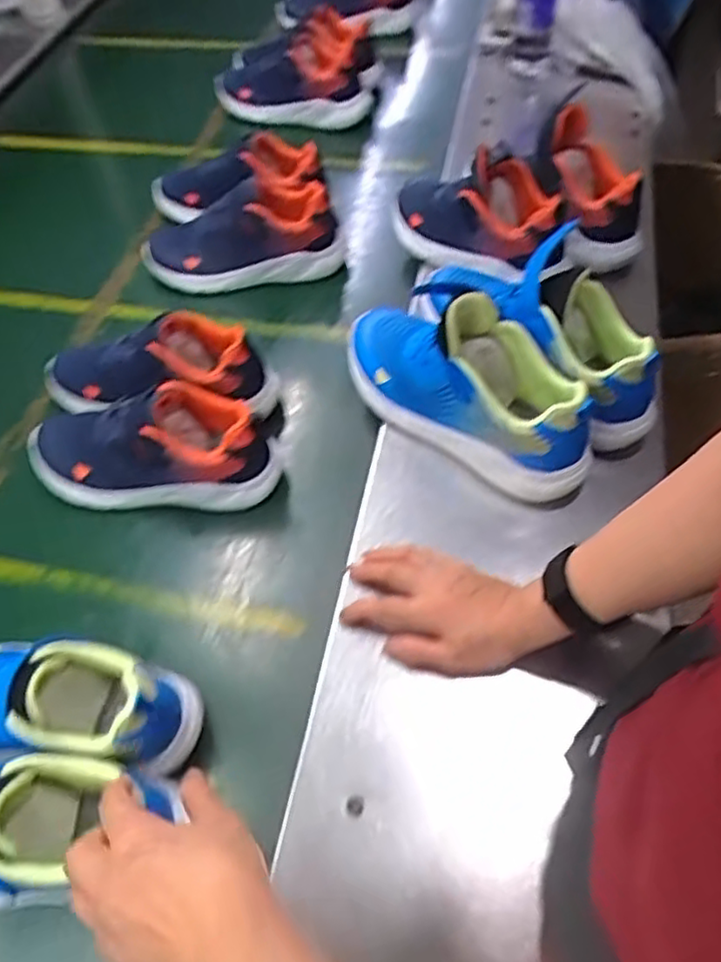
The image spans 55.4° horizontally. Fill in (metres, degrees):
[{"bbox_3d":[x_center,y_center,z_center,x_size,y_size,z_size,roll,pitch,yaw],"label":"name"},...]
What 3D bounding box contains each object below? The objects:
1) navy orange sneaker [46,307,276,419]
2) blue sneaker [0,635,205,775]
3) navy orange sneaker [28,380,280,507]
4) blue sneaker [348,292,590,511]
[{"bbox_3d":[-0.212,-0.115,0.698,0.247,0.090,0.096,5,55,5],"label":"navy orange sneaker"},{"bbox_3d":[-0.244,0.169,0.519,0.235,0.105,0.094,11,56,10],"label":"blue sneaker"},{"bbox_3d":[-0.201,-0.036,0.650,0.245,0.099,0.088,1,54,3],"label":"navy orange sneaker"},{"bbox_3d":[0.094,-0.098,0.617,0.261,0.120,0.091,34,62,24],"label":"blue sneaker"}]

